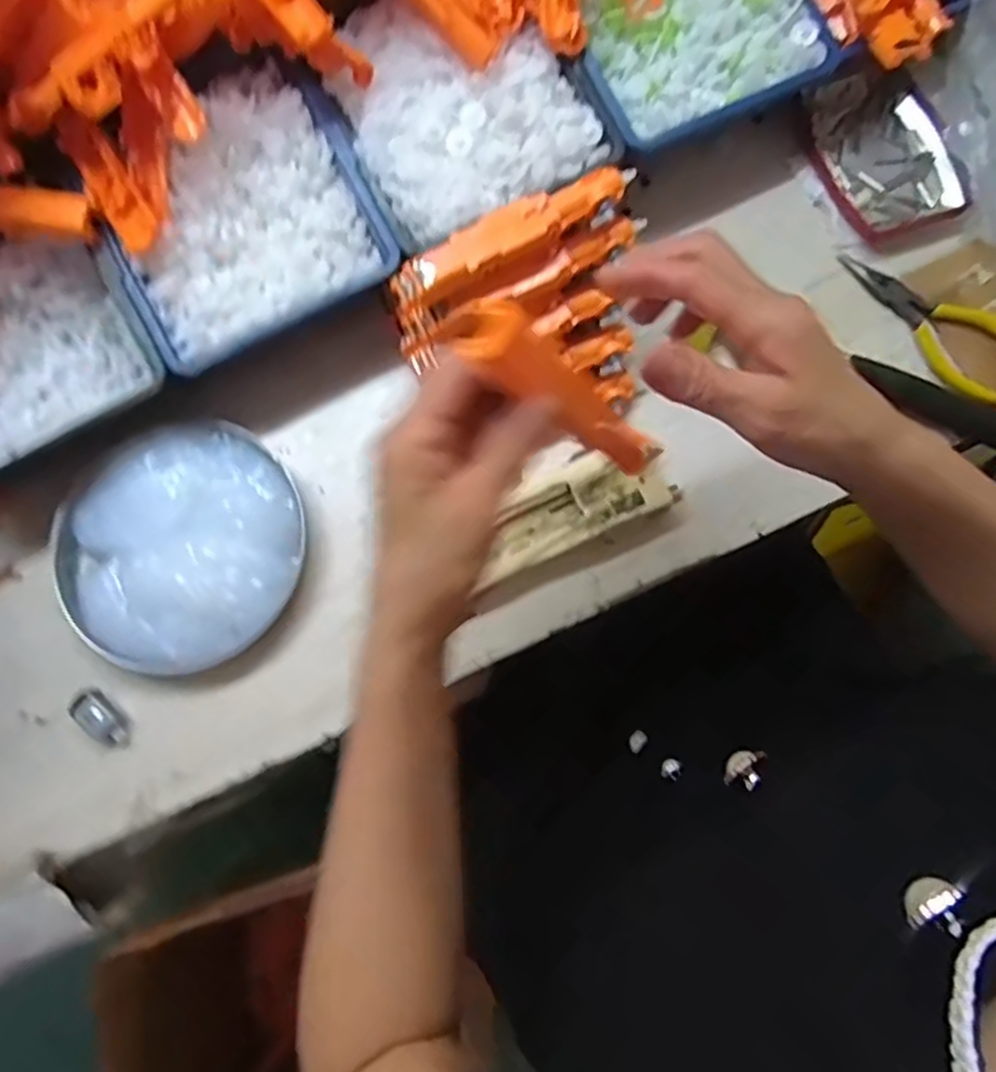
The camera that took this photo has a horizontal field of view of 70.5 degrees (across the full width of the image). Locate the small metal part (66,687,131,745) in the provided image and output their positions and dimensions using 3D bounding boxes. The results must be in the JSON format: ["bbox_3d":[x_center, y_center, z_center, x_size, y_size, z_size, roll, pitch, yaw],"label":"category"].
[{"bbox_3d":[-0.224,0.103,0.396,0.038,0.011,0.019,44,82,9],"label":"small metal part"}]

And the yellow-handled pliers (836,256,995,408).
[{"bbox_3d":[0.262,-0.131,0.428,0.123,0.008,0.050,39,82,8],"label":"yellow-handled pliers"}]

